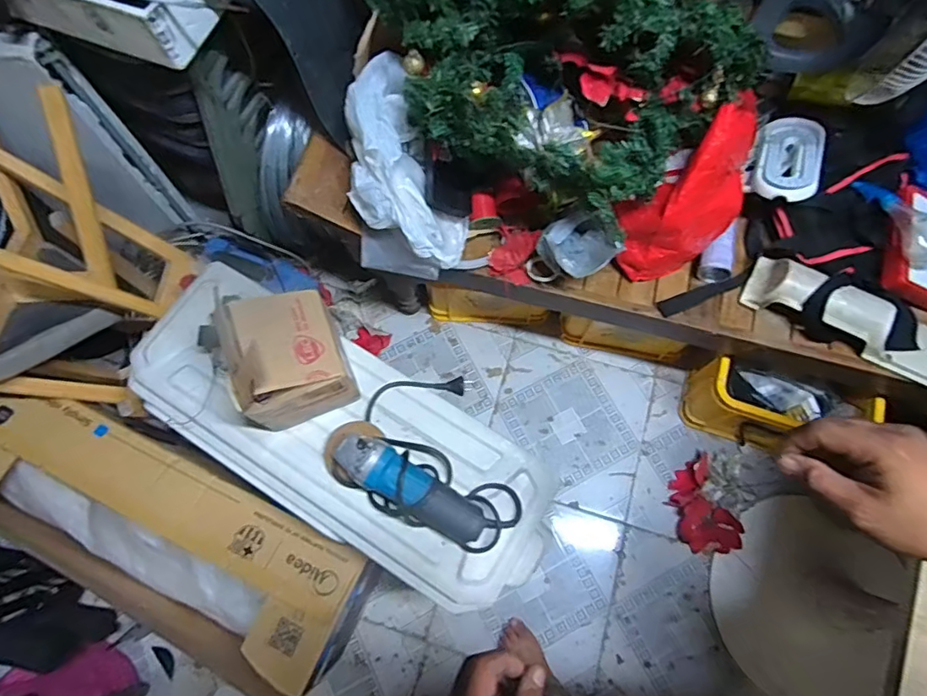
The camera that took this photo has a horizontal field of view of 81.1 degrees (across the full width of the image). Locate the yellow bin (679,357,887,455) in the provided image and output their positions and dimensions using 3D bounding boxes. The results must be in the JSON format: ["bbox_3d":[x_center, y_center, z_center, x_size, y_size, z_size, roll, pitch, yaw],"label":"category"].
[{"bbox_3d":[0.762,0.163,1.348,0.363,0.271,0.138,20,72,7],"label":"yellow bin"}]

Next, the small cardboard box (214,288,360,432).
[{"bbox_3d":[-0.271,0.017,0.846,0.164,0.187,0.157,-19,72,-6],"label":"small cardboard box"}]

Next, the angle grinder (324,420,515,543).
[{"bbox_3d":[-0.081,0.208,0.843,0.313,0.073,0.113,27,73,9],"label":"angle grinder"}]

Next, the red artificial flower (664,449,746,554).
[{"bbox_3d":[0.601,0.402,1.370,0.156,0.060,0.230,-18,72,-6],"label":"red artificial flower"}]

